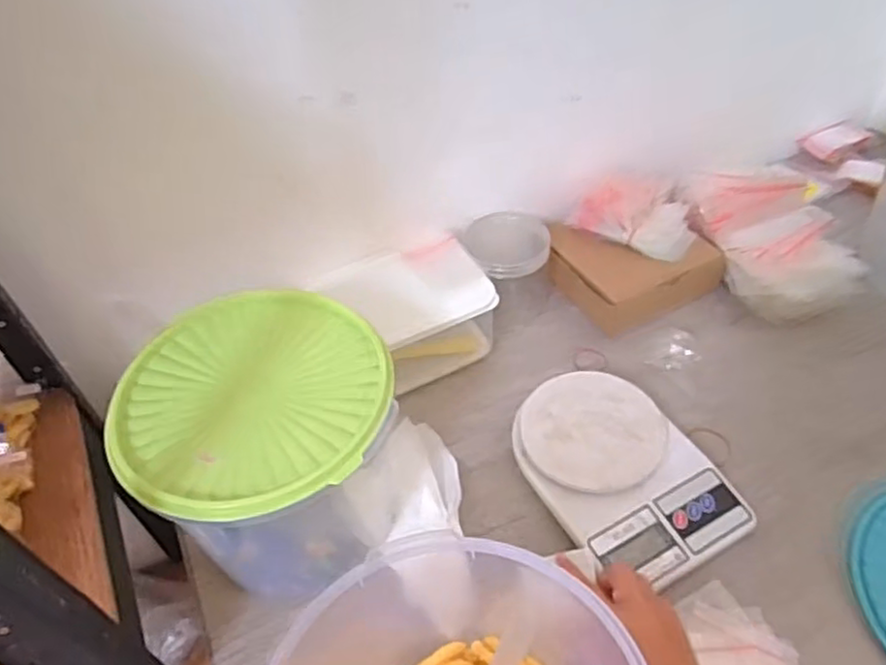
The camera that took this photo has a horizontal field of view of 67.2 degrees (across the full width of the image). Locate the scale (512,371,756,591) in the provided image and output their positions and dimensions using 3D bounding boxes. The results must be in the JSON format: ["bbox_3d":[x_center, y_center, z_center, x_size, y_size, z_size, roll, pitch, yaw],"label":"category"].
[{"bbox_3d":[0.162,0.121,0.617,0.149,0.029,0.208,-24,49,-15],"label":"scale"}]

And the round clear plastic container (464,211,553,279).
[{"bbox_3d":[0.075,-0.094,0.746,0.091,0.044,0.081,-3,46,4],"label":"round clear plastic container"}]

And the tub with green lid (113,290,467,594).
[{"bbox_3d":[-0.125,0.097,0.565,0.205,0.180,0.219,-3,46,3],"label":"tub with green lid"}]

